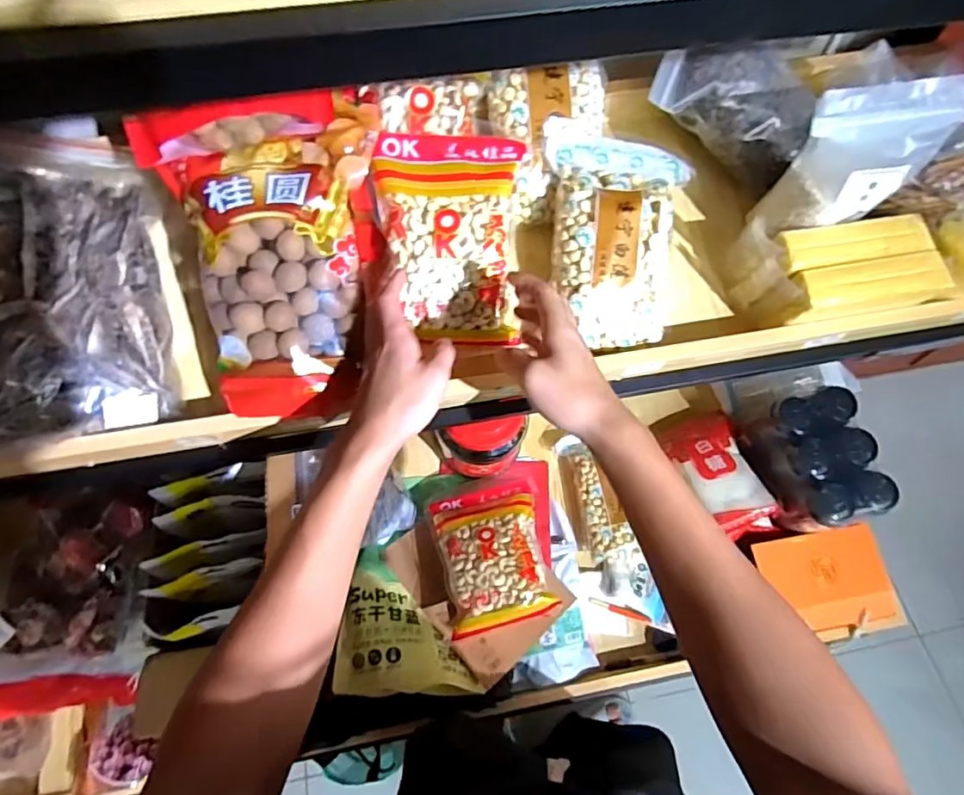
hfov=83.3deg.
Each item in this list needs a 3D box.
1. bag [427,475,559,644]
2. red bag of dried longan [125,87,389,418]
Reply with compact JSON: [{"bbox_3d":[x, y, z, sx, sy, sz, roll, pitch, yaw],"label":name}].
[{"bbox_3d":[0.019,0.221,0.778,0.153,0.058,0.194,-11,65,-6],"label":"bag"},{"bbox_3d":[-0.175,-0.131,0.489,0.190,0.079,0.289,-16,108,-7],"label":"red bag of dried longan"}]

